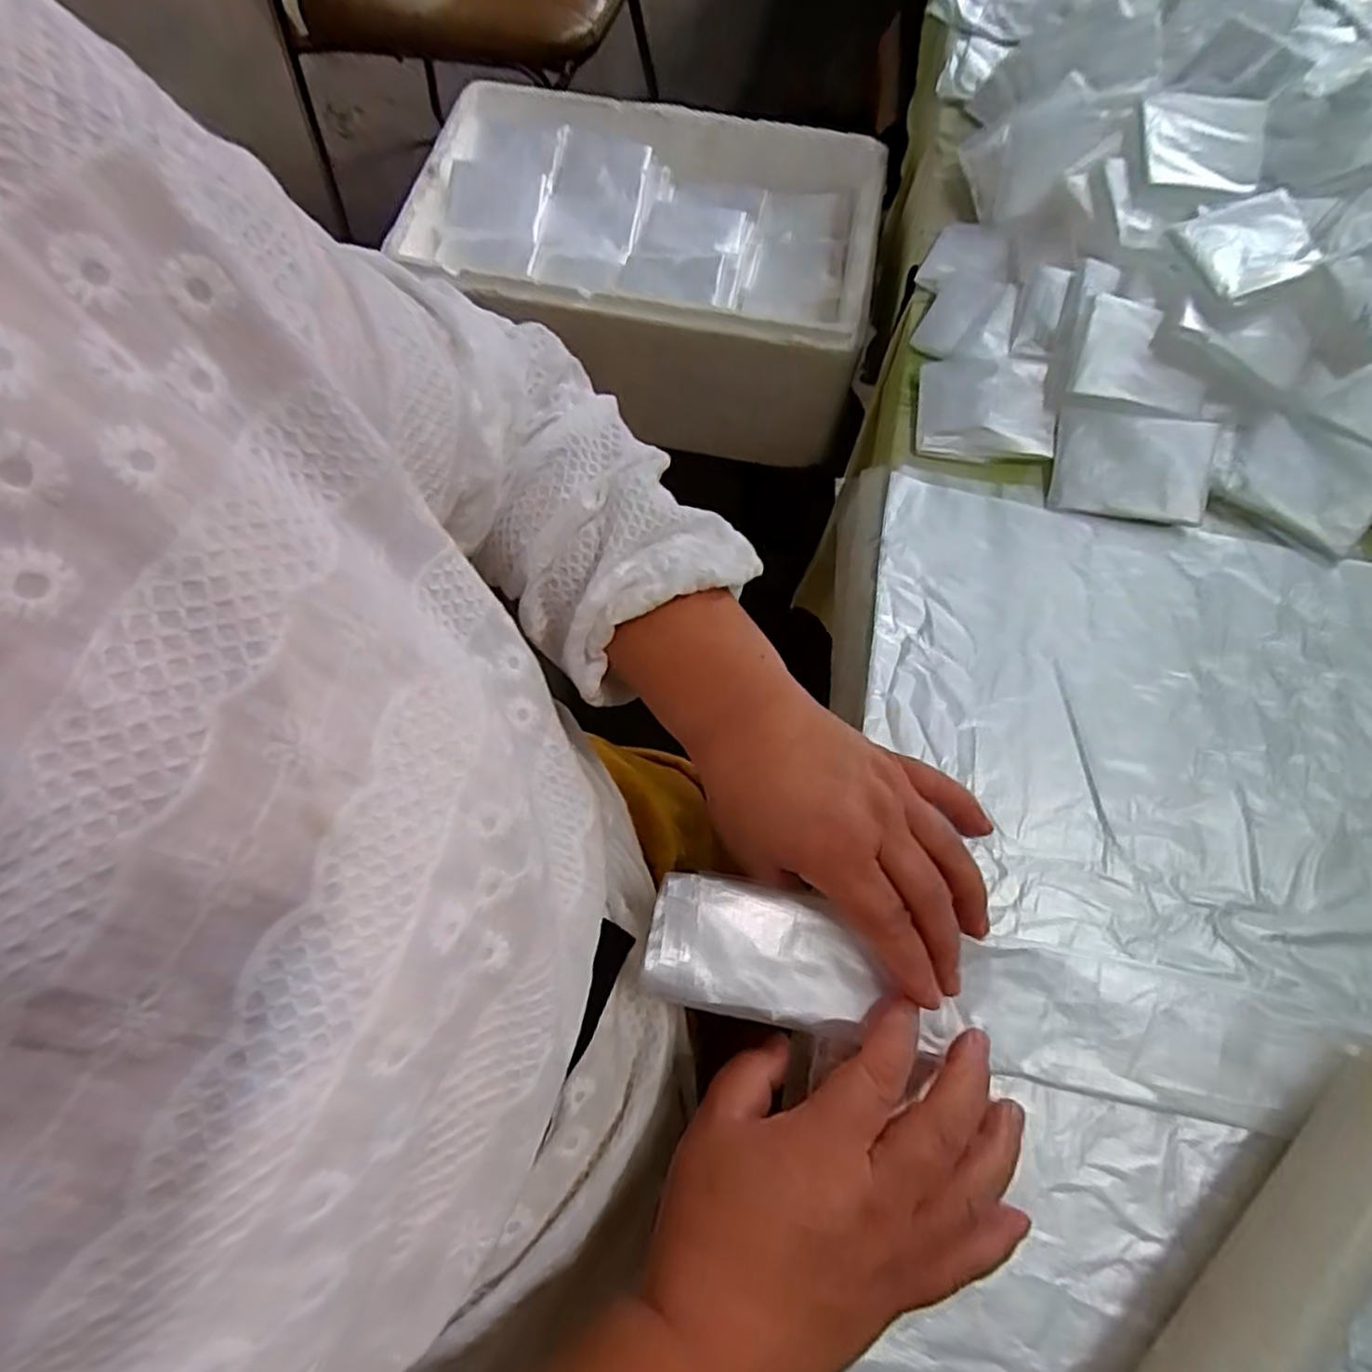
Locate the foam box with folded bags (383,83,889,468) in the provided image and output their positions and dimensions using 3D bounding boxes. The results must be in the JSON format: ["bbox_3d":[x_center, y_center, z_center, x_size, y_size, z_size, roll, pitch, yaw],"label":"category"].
[{"bbox_3d":[-0.031,-0.399,0.677,0.400,0.150,0.278,11,69,4],"label":"foam box with folded bags"}]

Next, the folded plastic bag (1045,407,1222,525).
[{"bbox_3d":[0.273,-0.134,0.430,0.088,0.008,0.063,9,91,6],"label":"folded plastic bag"}]

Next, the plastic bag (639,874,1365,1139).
[{"bbox_3d":[0.140,0.148,0.330,0.316,0.020,0.058,12,68,0],"label":"plastic bag"}]

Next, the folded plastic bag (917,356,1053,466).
[{"bbox_3d":[0.196,-0.181,0.462,0.082,0.031,0.069,9,68,5],"label":"folded plastic bag"}]

